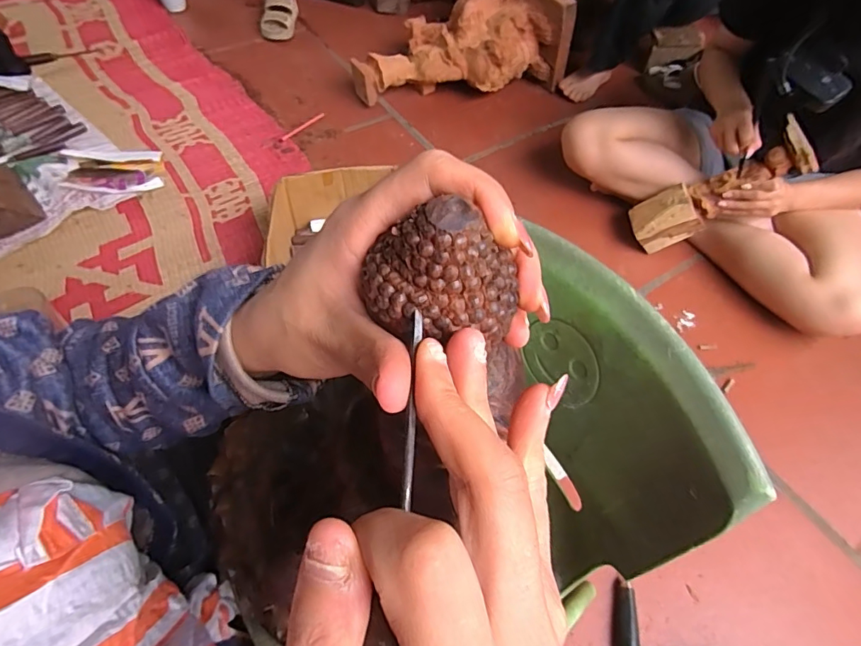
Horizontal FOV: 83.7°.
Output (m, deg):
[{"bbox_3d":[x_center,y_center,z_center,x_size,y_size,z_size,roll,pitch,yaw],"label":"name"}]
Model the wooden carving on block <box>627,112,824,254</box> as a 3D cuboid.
[{"bbox_3d":[0.529,-0.240,0.895,0.076,0.298,0.086,27,49,-36],"label":"wooden carving on block"}]

